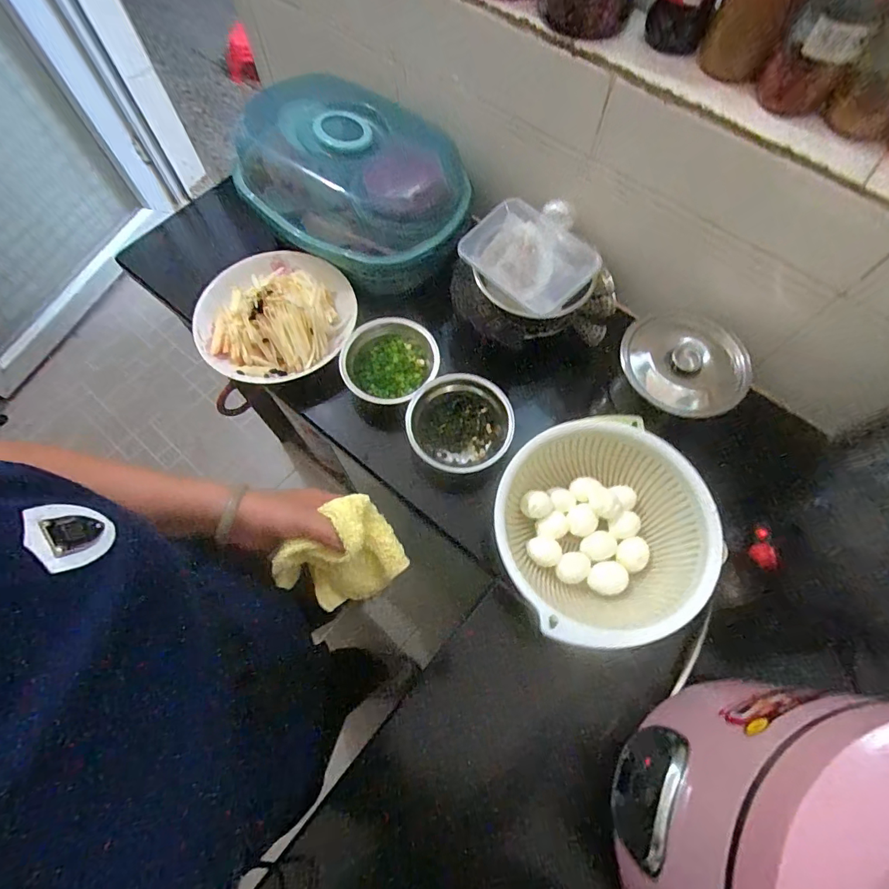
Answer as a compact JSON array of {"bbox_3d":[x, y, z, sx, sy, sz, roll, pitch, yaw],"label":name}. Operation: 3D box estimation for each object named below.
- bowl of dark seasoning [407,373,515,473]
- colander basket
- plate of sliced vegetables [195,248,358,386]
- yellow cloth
[{"bbox_3d":[0.024,-0.026,0.612,0.130,0.058,0.128,0,67,0],"label":"bowl of dark seasoning"},{"bbox_3d":[0.169,0.097,0.523,0.223,0.080,0.224,0,67,0],"label":"colander basket"},{"bbox_3d":[-0.241,-0.187,0.655,0.213,0.052,0.238,21,69,8],"label":"plate of sliced vegetables"},{"bbox_3d":[-0.102,0.117,0.460,0.114,0.085,0.082,-34,72,-13],"label":"yellow cloth"}]

